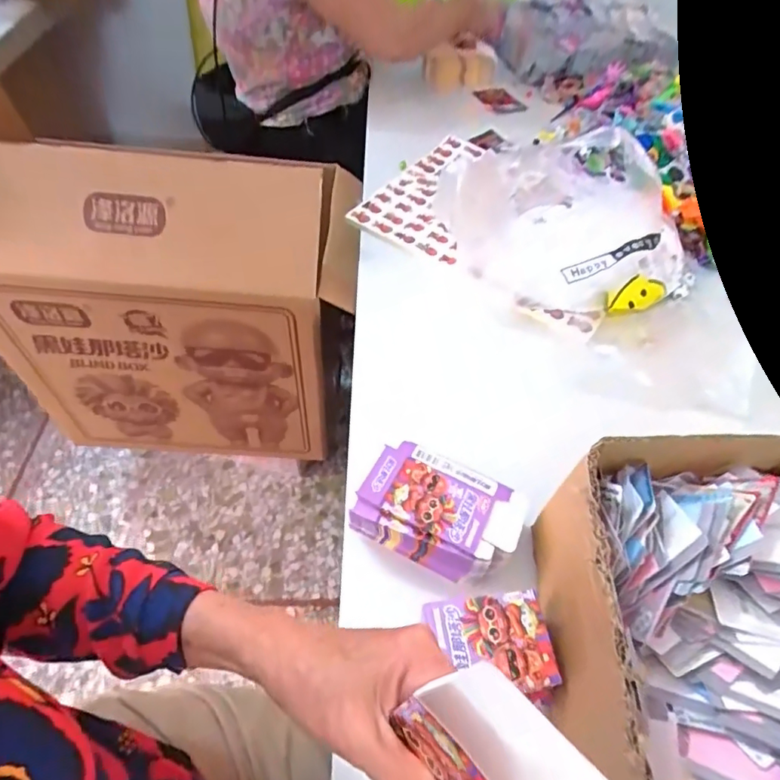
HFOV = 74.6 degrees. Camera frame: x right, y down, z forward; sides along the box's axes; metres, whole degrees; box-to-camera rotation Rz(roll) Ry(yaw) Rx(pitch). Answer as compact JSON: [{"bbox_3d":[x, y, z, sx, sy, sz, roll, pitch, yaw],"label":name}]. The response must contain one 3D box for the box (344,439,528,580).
[{"bbox_3d":[0.046,0.113,0.479,0.139,0.059,0.096,23,56,12],"label":"box"}]

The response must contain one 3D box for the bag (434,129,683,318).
[{"bbox_3d":[0.252,-0.254,0.728,0.351,0.086,0.338,28,57,15],"label":"bag"}]

